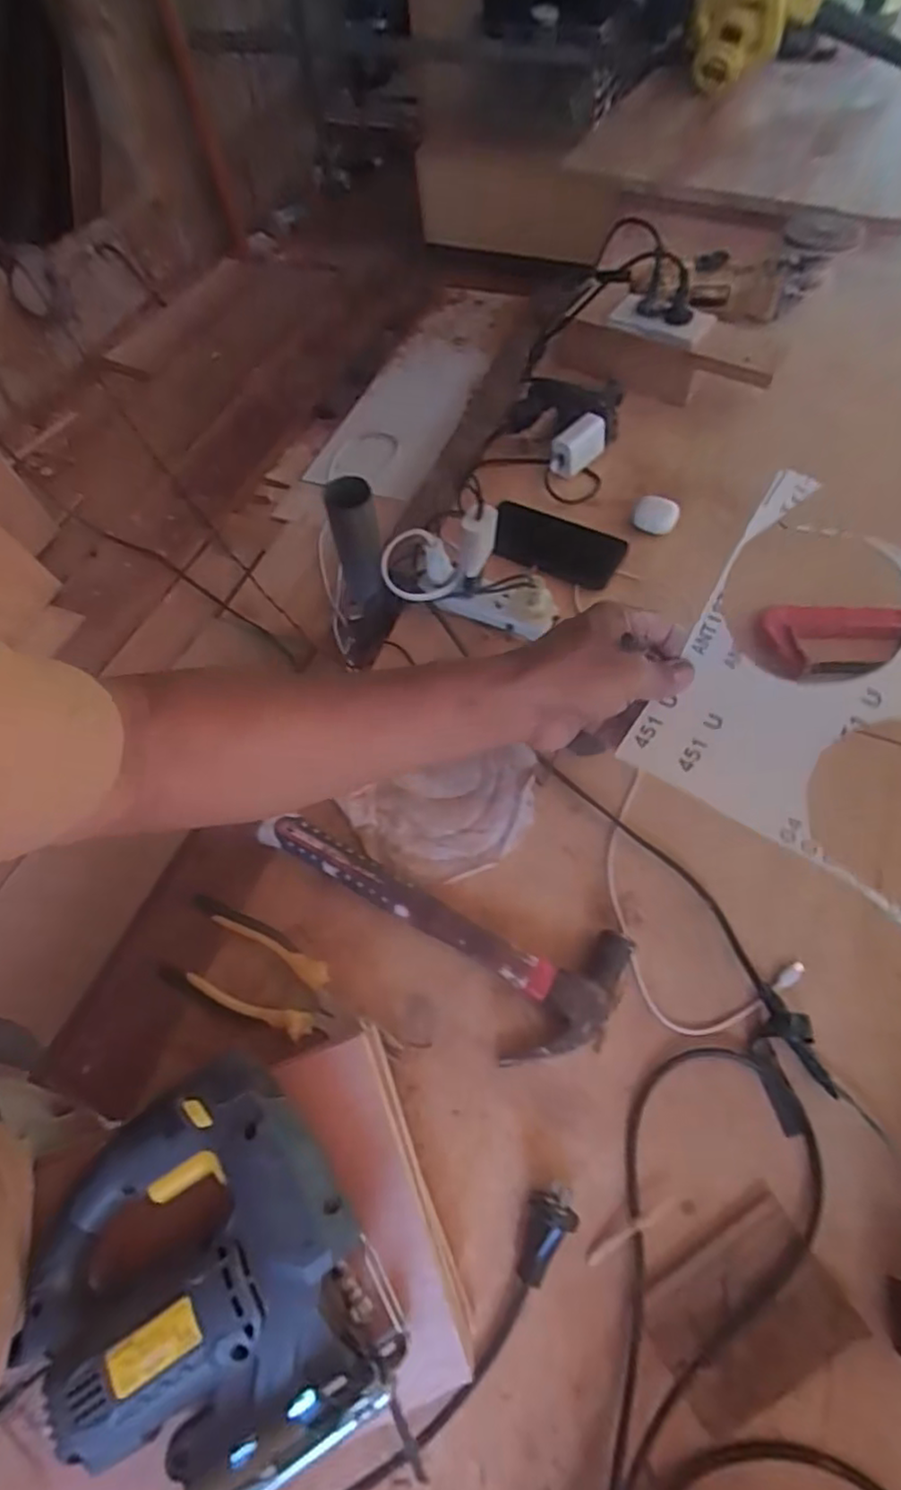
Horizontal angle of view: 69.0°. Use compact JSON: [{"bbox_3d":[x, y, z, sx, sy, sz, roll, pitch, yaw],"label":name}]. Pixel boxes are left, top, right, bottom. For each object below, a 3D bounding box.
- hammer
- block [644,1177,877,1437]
[{"bbox_3d":[-0.024,0.158,0.537,0.317,0.033,0.112,19,66,13],"label":"hammer"},{"bbox_3d":[0.194,0.371,0.426,0.119,0.012,0.087,-31,65,-12],"label":"block"}]

